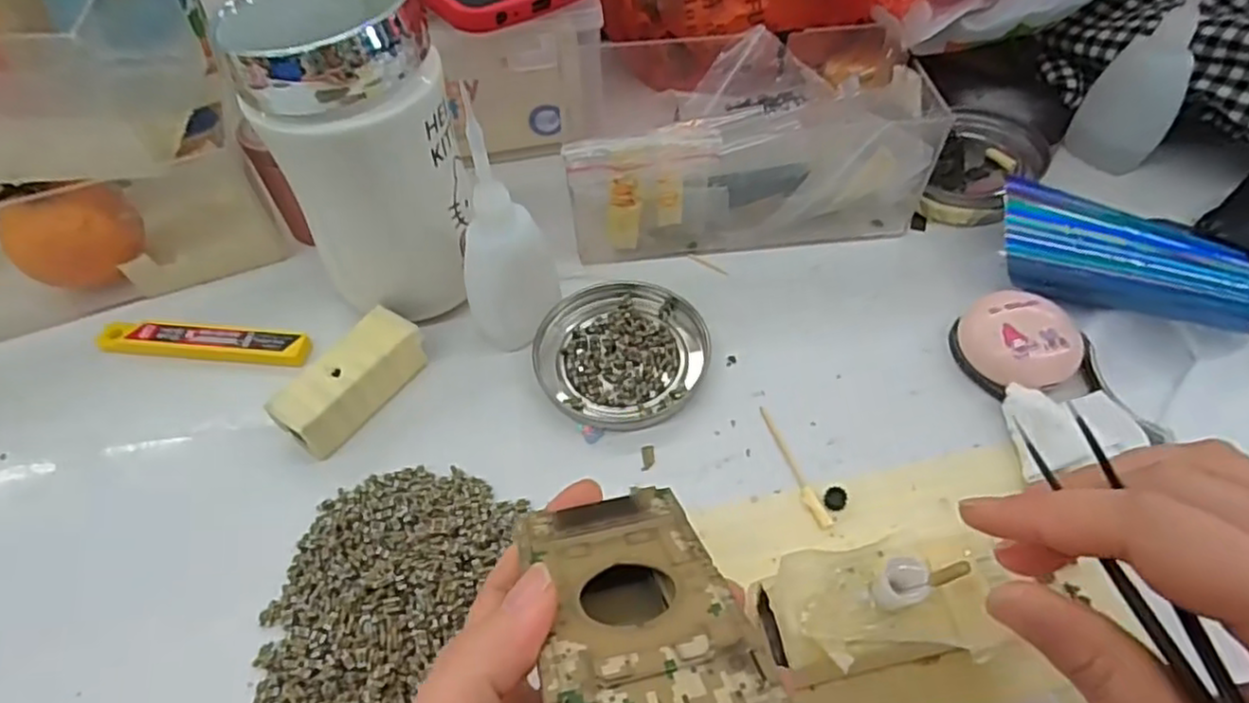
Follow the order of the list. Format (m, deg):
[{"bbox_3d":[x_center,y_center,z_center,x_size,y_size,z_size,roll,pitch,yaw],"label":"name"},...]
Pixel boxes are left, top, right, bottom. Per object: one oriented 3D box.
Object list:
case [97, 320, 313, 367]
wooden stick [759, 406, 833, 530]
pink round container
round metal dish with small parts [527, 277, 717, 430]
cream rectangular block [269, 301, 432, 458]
[{"bbox_3d":[-0.203,-0.005,0.335,0.106,0.007,0.019,4,54,6],"label":"case"},{"bbox_3d":[0.069,0.047,0.290,0.007,0.004,0.059,-18,55,-10],"label":"wooden stick"},{"bbox_3d":[0.177,-0.004,0.308,0.052,0.025,0.044,-8,54,-3],"label":"pink round container"},{"bbox_3d":[0.000,-0.002,0.327,0.077,0.008,0.082,-2,54,2],"label":"round metal dish with small parts"},{"bbox_3d":[-0.118,0.013,0.307,0.026,0.026,0.067,32,62,24],"label":"cream rectangular block"}]

